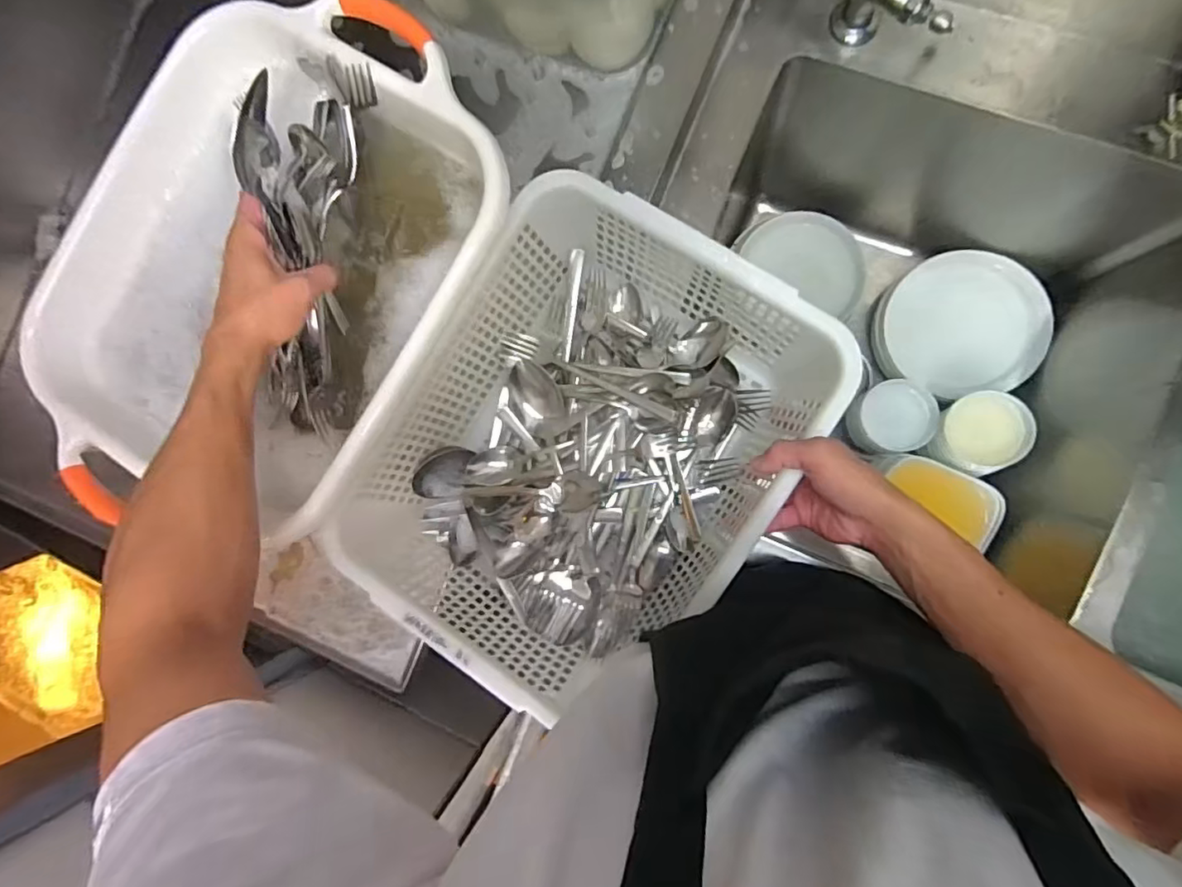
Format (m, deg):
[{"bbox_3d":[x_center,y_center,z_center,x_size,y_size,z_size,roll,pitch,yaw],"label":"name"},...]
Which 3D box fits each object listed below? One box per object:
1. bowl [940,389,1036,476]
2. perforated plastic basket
[{"bbox_3d":[0.537,-0.014,0.784,0.096,0.056,0.109,-11,86,7],"label":"bowl"},{"bbox_3d":[-0.007,0.011,0.556,0.321,0.129,0.423,33,92,8],"label":"perforated plastic basket"}]

